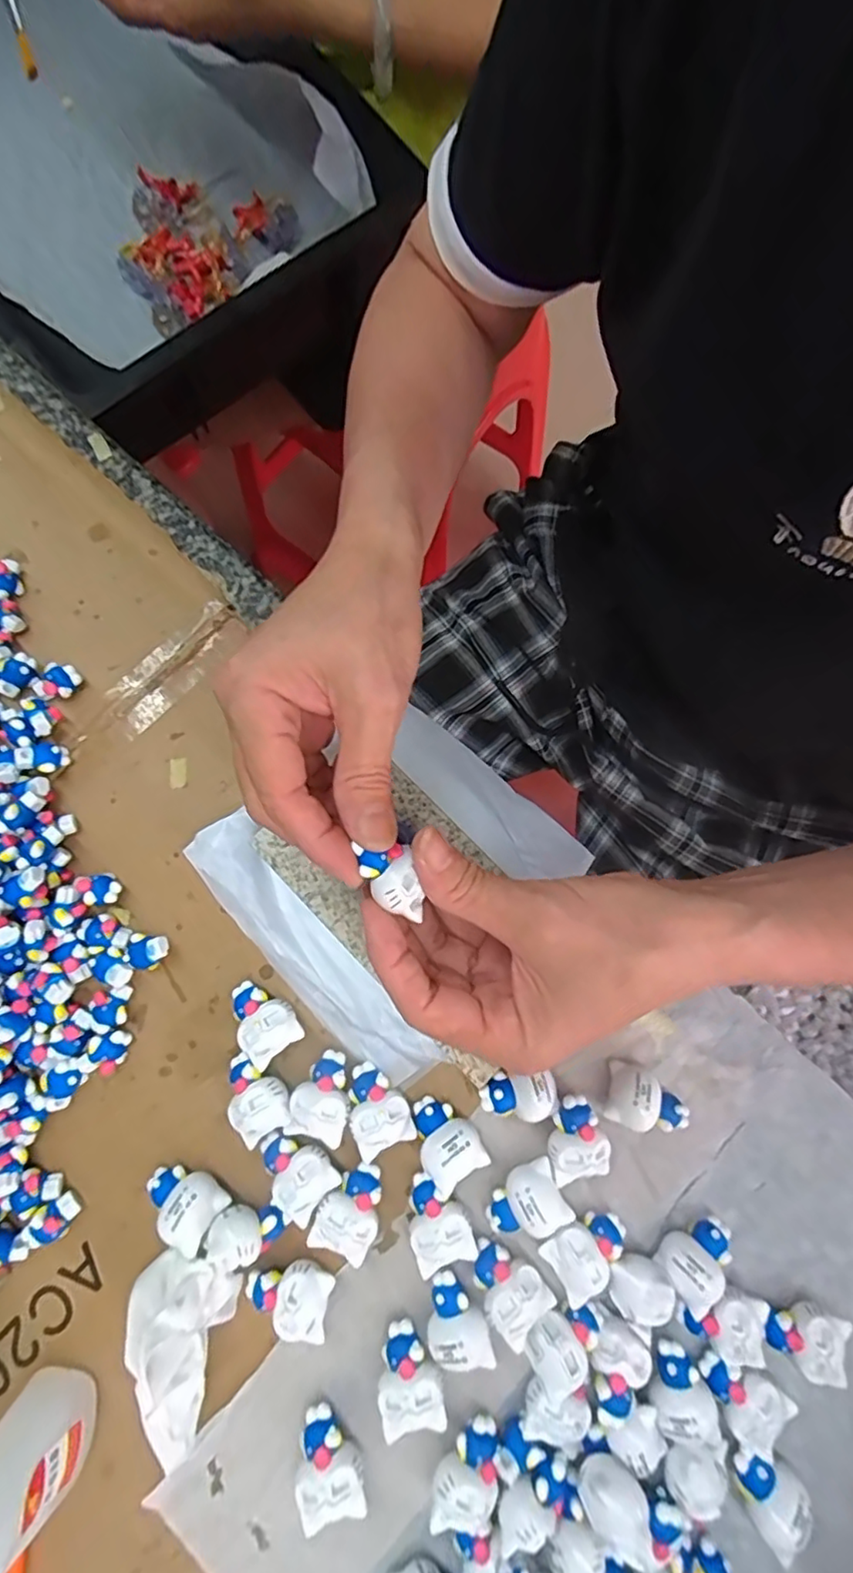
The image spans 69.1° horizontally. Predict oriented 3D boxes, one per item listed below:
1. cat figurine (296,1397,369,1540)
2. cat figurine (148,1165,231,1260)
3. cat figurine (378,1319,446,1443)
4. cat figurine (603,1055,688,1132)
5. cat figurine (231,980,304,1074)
[{"bbox_3d":[-0.037,0.265,0.243,0.025,0.018,0.033,-6,79,-3],"label":"cat figurine"},{"bbox_3d":[-0.102,0.174,0.260,0.033,0.022,0.024,32,79,5],"label":"cat figurine"},{"bbox_3d":[-0.007,0.237,0.249,0.025,0.017,0.034,-10,79,-4],"label":"cat figurine"},{"bbox_3d":[0.096,0.136,0.272,0.037,0.020,0.025,15,78,1],"label":"cat figurine"},{"bbox_3d":[-0.073,0.103,0.276,0.025,0.020,0.034,-38,82,-8],"label":"cat figurine"}]

